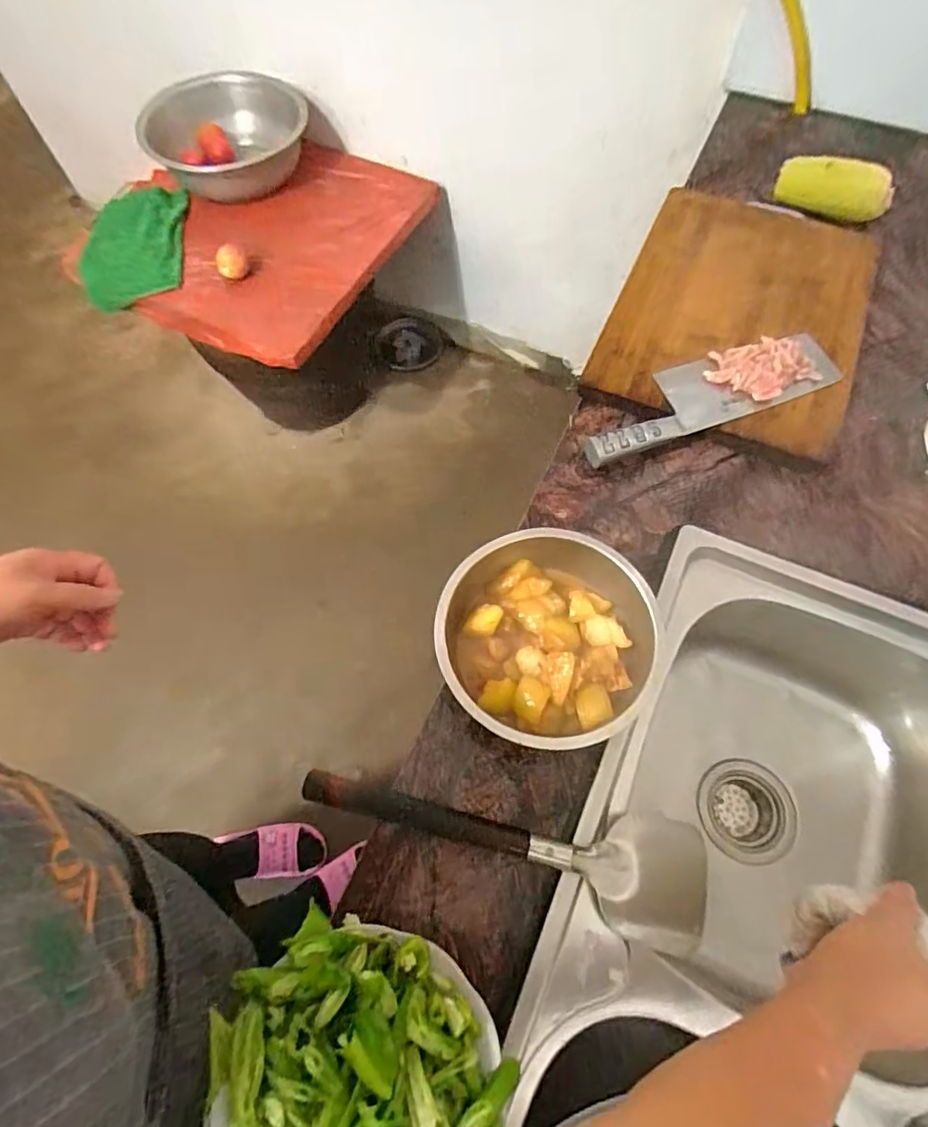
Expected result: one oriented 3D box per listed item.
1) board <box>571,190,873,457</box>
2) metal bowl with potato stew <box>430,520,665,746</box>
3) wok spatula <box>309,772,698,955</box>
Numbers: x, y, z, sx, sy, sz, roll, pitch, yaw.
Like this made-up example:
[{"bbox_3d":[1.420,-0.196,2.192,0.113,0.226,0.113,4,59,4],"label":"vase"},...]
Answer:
[{"bbox_3d":[0.329,-0.302,0.662,0.272,0.028,0.325,21,75,14],"label":"board"},{"bbox_3d":[0.064,0.065,0.506,0.166,0.064,0.193,0,66,0],"label":"metal bowl with potato stew"},{"bbox_3d":[0.031,0.248,0.468,0.343,0.037,0.096,6,66,3],"label":"wok spatula"}]

